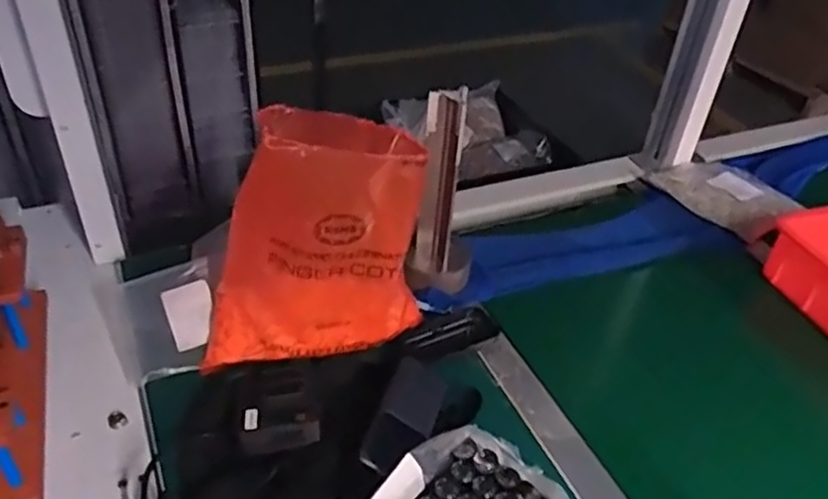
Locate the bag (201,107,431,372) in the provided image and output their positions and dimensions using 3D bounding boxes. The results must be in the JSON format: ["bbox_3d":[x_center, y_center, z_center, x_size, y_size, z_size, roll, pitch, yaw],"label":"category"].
[{"bbox_3d":[-0.118,-0.024,0.733,0.227,0.231,0.169,-7,40,-13],"label":"bag"}]

